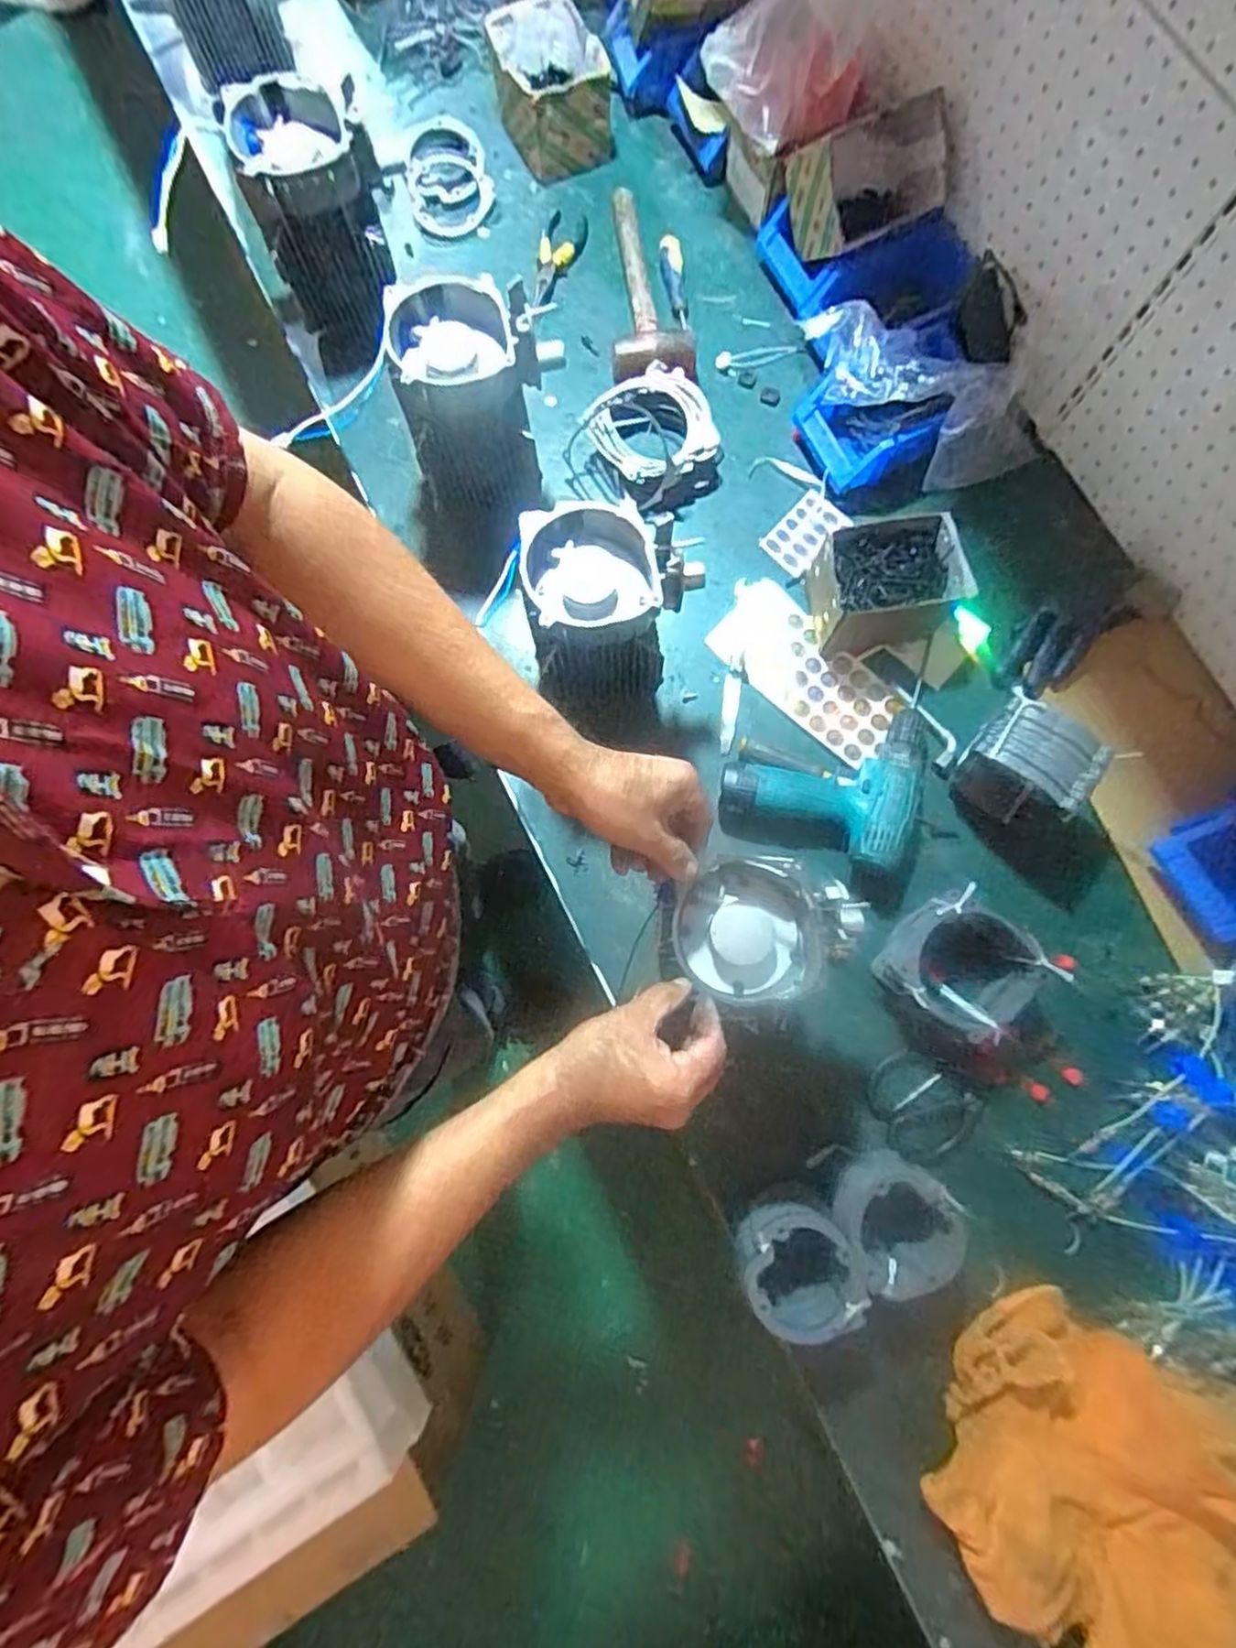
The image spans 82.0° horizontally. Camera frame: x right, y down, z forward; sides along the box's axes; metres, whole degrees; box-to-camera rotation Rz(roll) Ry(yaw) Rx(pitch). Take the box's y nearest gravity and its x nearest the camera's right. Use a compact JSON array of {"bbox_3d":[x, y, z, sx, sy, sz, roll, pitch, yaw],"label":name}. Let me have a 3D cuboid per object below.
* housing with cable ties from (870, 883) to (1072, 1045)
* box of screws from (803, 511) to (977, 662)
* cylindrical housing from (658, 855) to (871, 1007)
[{"bbox_3d":[0.338,0.143,0.707,0.144,0.071,0.124,43,82,7],"label":"housing with cable ties"},{"bbox_3d":[0.287,-0.261,0.781,0.160,0.096,0.112,-13,80,-3],"label":"box of screws"},{"bbox_3d":[0.120,0.084,0.567,0.156,0.047,0.116,5,80,1],"label":"cylindrical housing"}]

